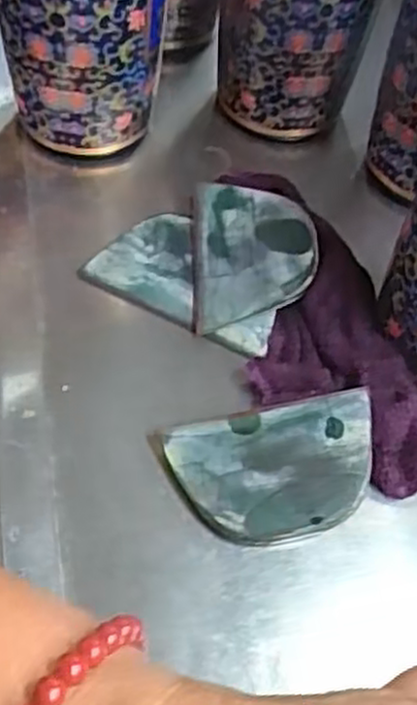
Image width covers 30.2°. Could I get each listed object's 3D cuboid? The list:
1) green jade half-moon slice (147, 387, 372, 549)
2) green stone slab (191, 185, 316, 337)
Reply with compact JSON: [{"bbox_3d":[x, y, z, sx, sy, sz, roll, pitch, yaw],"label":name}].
[{"bbox_3d":[0.028,0.050,0.322,0.088,0.016,0.055,-10,59,-10],"label":"green jade half-moon slice"},{"bbox_3d":[0.021,-0.050,0.375,0.059,0.004,0.078,-5,65,9],"label":"green stone slab"}]

